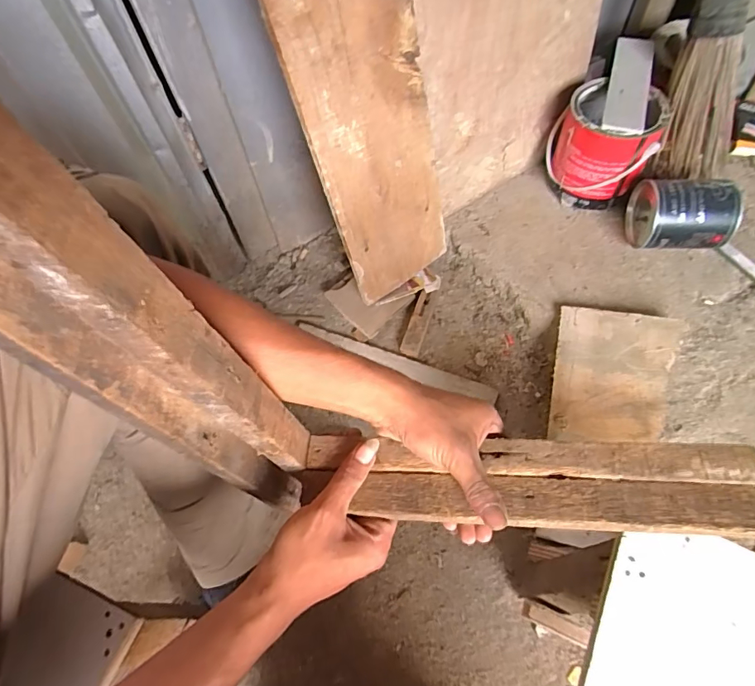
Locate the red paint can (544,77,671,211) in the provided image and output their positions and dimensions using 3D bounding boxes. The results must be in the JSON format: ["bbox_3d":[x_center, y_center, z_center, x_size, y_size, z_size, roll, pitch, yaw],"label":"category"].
[{"bbox_3d":[0.389,-0.338,0.808,0.162,0.156,0.147,10,62,9],"label":"red paint can"}]

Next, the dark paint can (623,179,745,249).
[{"bbox_3d":[0.500,-0.210,0.763,0.141,0.110,0.109,5,61,7],"label":"dark paint can"}]

